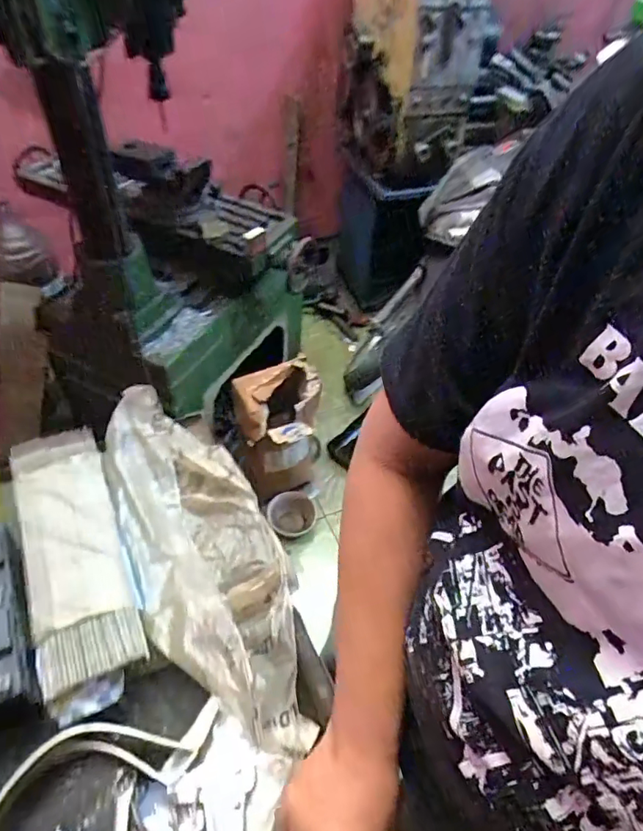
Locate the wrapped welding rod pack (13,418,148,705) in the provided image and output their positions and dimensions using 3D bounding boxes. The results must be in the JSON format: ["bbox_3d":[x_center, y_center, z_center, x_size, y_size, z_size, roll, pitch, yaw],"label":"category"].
[{"bbox_3d":[-0.306,0.153,0.631,0.105,0.032,0.340,-17,53,-19],"label":"wrapped welding rod pack"}]

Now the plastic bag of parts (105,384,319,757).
[{"bbox_3d":[-0.153,0.168,0.657,0.169,0.090,0.478,-18,53,-20],"label":"plastic bag of parts"}]

